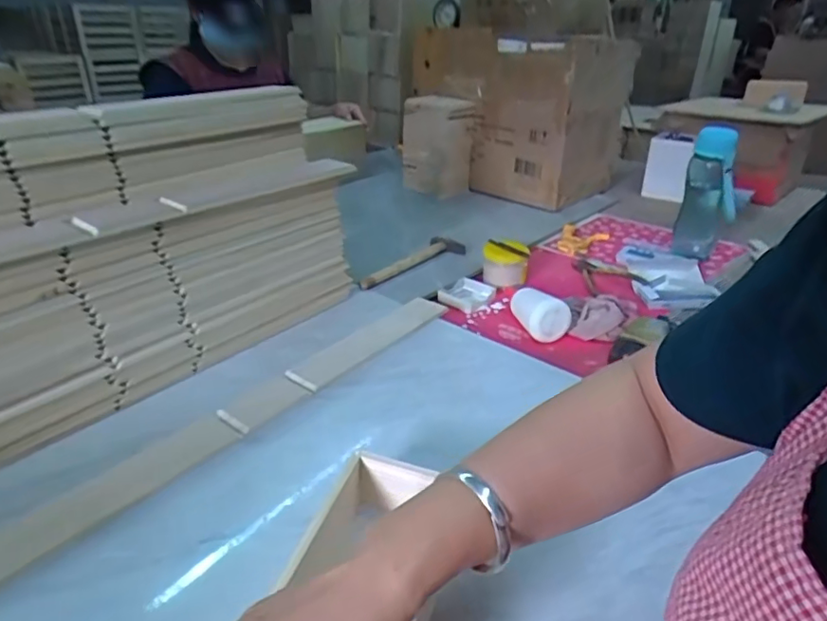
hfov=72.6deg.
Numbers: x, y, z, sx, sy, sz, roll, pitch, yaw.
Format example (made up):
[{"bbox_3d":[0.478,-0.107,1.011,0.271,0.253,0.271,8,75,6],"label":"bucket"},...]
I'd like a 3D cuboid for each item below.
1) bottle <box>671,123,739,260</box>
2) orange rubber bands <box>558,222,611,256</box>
[{"bbox_3d":[0.547,-0.213,1.041,0.087,0.234,0.062,15,31,24],"label":"bottle"},{"bbox_3d":[0.345,-0.151,1.166,0.088,0.017,0.150,17,32,27],"label":"orange rubber bands"}]

